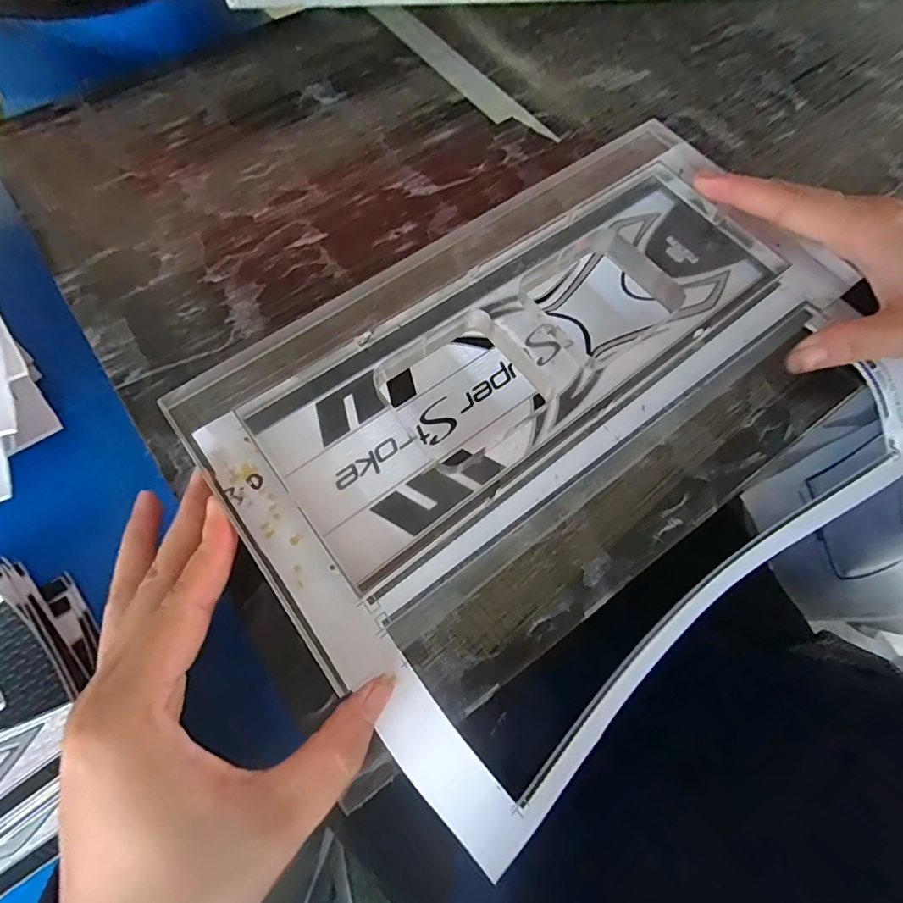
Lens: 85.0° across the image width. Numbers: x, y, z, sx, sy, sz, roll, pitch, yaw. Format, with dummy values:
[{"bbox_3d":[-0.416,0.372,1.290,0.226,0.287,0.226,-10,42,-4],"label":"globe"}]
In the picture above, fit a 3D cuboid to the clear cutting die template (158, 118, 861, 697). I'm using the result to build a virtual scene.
[{"bbox_3d":[0.035,-0.053,0.248,0.309,0.026,0.164,-35,73,-14],"label":"clear cutting die template"}]

